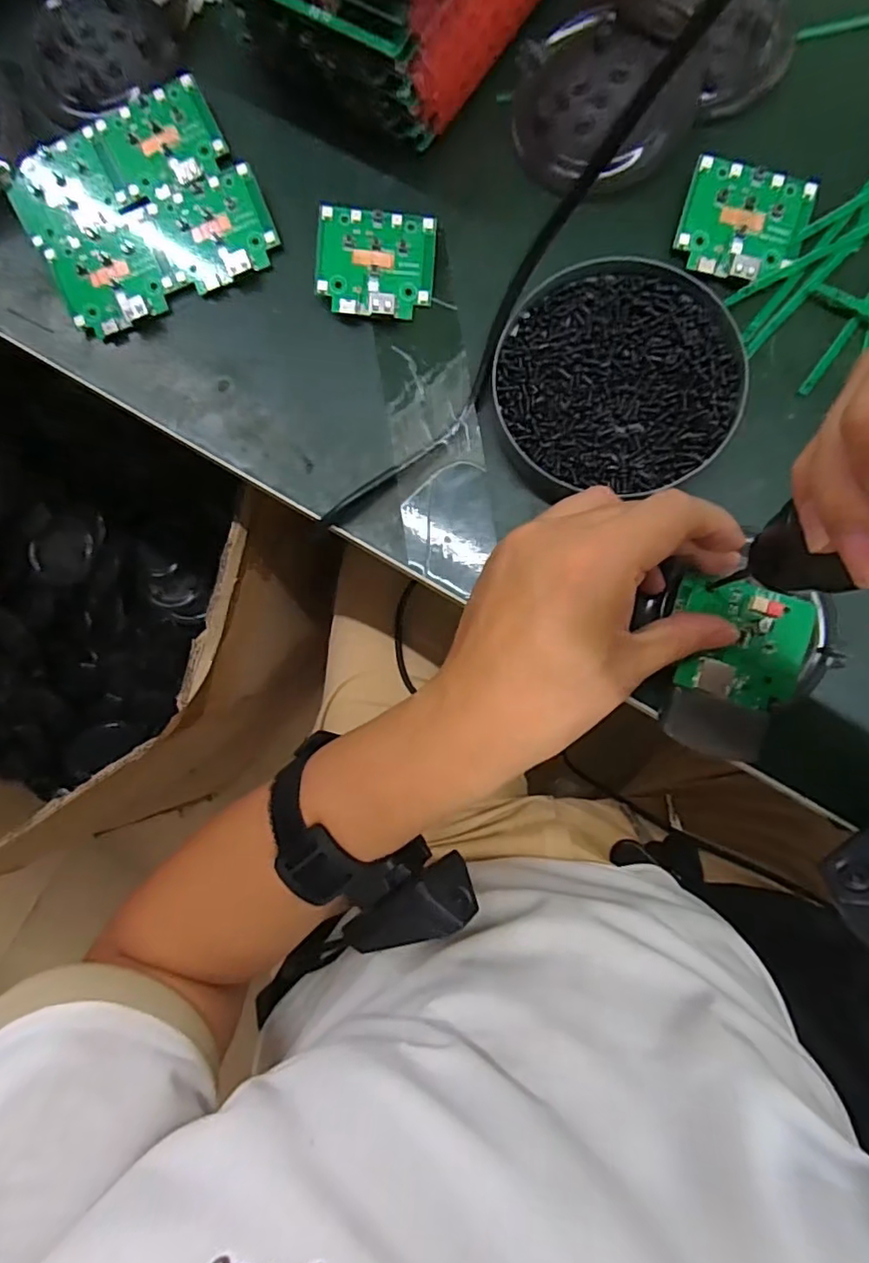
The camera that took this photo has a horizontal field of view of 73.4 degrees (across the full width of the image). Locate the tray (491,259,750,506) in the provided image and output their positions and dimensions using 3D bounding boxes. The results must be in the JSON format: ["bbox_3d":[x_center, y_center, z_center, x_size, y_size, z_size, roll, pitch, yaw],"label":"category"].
[{"bbox_3d":[0.085,-0.121,0.278,0.109,0.019,0.111,0,85,4],"label":"tray"}]

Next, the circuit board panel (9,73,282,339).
[{"bbox_3d":[-0.156,-0.224,0.311,0.113,0.010,0.111,-28,84,1],"label":"circuit board panel"}]

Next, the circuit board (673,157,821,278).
[{"bbox_3d":[0.151,-0.200,0.284,0.057,0.005,0.054,15,86,5],"label":"circuit board"}]

